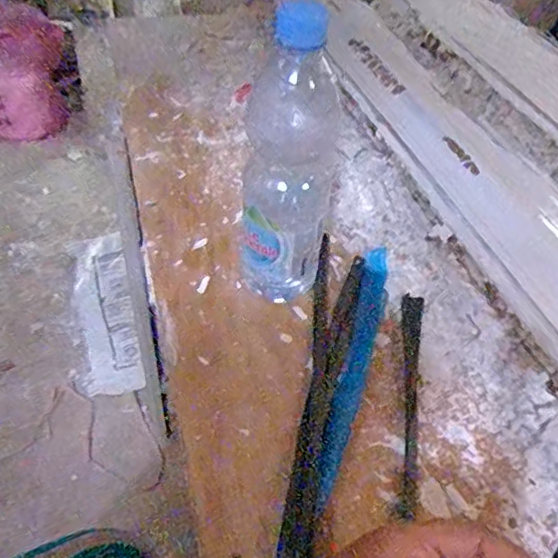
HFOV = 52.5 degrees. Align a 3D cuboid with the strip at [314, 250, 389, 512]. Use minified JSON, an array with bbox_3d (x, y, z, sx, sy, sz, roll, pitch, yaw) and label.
[{"bbox_3d":[0.066,0.062,0.461,0.024,0.004,0.259,13,45,9],"label":"strip"}]

